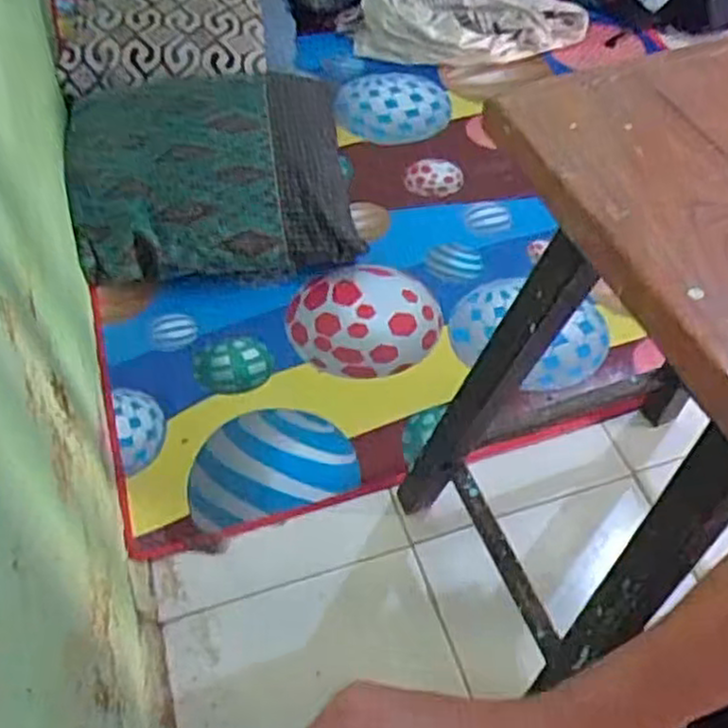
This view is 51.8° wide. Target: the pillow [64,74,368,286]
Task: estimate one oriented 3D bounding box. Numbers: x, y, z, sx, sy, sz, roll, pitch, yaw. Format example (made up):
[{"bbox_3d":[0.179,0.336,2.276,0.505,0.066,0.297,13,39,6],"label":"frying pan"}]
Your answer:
[{"bbox_3d":[-0.251,-0.327,1.212,0.437,0.116,0.451,-8,56,-6],"label":"pillow"}]

